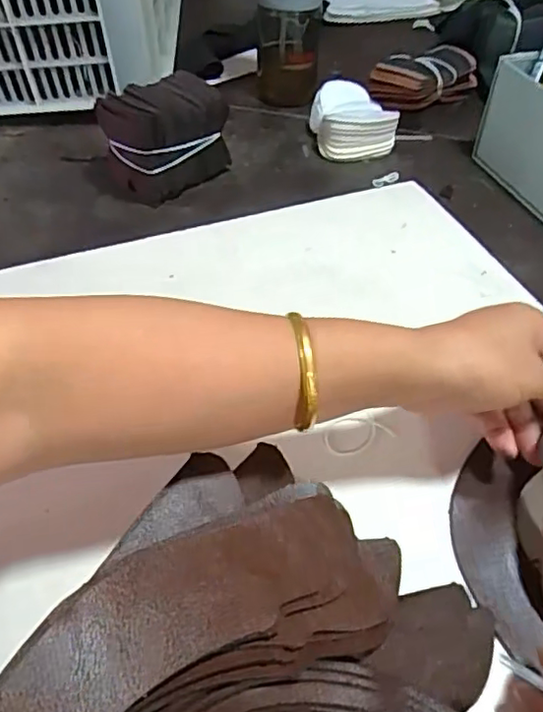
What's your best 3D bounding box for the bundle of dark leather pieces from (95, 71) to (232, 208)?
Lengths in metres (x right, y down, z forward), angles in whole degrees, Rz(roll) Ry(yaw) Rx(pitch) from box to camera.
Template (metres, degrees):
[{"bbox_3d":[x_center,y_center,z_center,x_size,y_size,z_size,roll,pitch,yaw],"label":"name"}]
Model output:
[{"bbox_3d":[-0.109,-0.221,0.614,0.082,0.091,0.114,36,55,29],"label":"bundle of dark leather pieces"}]

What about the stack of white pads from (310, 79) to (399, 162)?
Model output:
[{"bbox_3d":[0.092,-0.272,0.692,0.089,0.046,0.099,-3,46,-4],"label":"stack of white pads"}]

